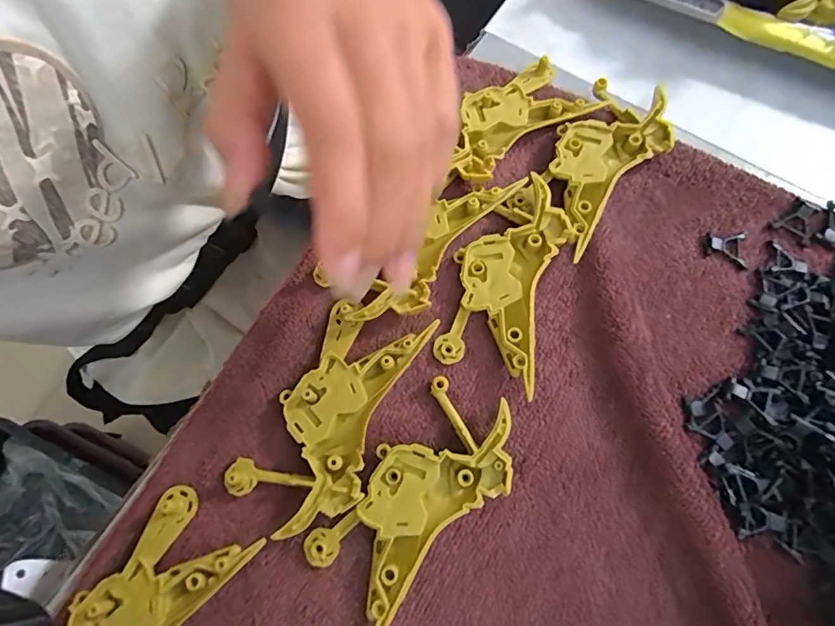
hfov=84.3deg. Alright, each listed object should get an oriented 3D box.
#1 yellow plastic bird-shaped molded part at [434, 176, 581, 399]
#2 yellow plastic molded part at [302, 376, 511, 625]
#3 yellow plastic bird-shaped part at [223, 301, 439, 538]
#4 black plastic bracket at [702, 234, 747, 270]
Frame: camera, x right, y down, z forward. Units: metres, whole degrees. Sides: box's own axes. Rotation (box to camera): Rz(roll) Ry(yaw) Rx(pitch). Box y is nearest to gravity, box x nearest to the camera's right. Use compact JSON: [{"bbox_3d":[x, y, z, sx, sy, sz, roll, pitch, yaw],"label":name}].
[{"bbox_3d":[0.043,-0.018,0.220,0.047,0.012,0.096,19,75,6],"label":"yellow plastic bird-shaped molded part"},{"bbox_3d":[0.001,0.075,0.194,0.047,0.012,0.101,38,78,10],"label":"yellow plastic molded part"},{"bbox_3d":[-0.036,0.043,0.202,0.051,0.012,0.098,29,76,8],"label":"yellow plastic bird-shaped part"},{"bbox_3d":[0.154,-0.032,0.230,0.020,0.004,0.018,8,76,1],"label":"black plastic bracket"}]

